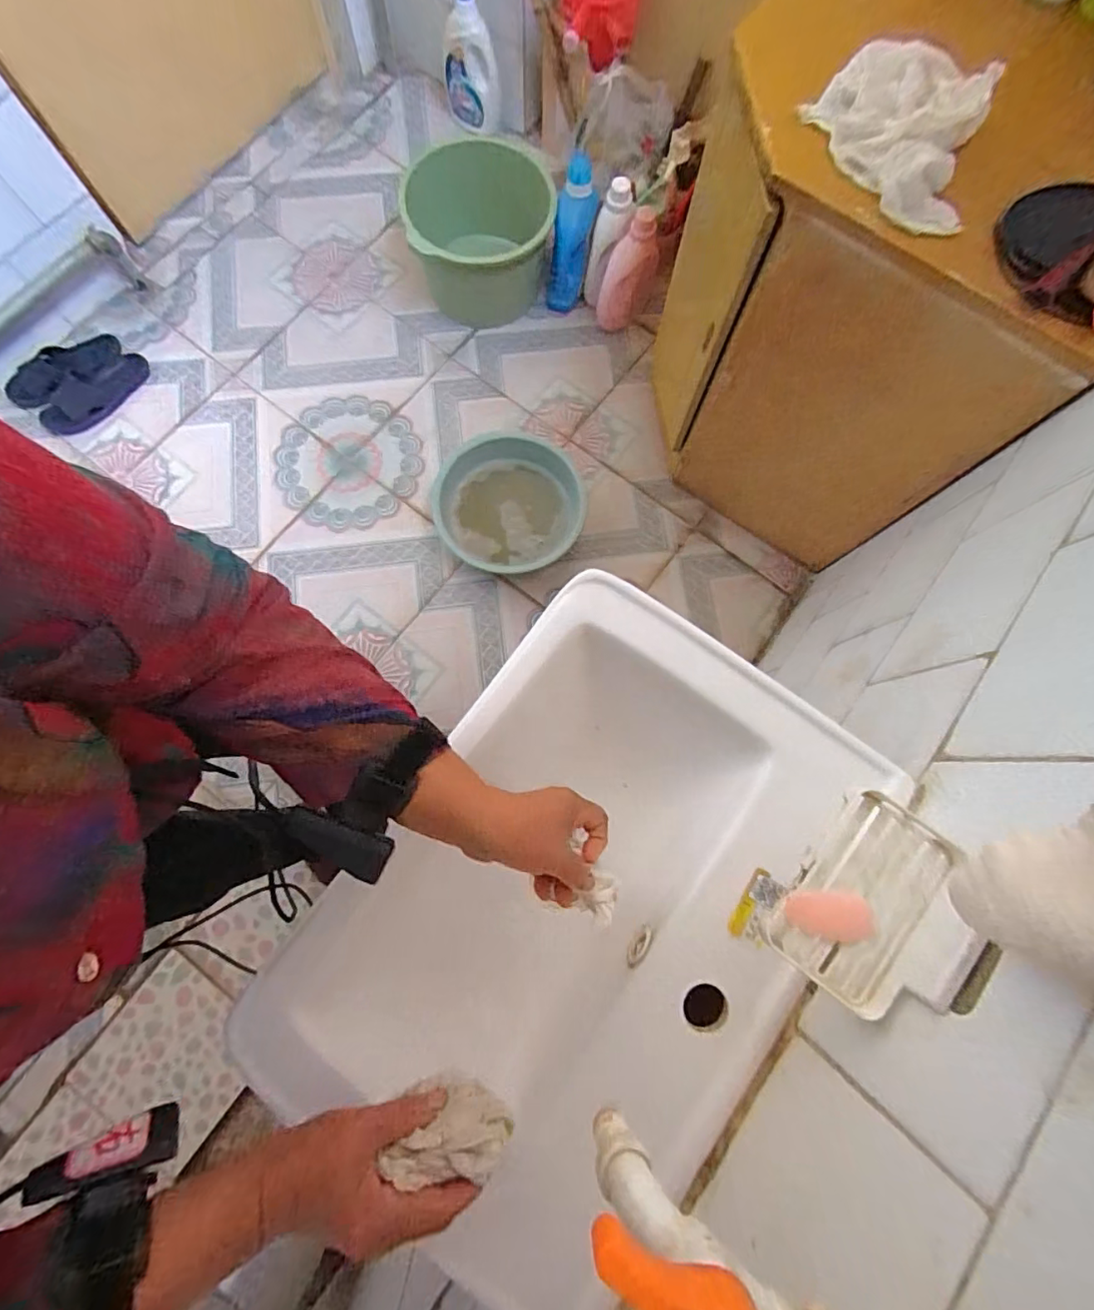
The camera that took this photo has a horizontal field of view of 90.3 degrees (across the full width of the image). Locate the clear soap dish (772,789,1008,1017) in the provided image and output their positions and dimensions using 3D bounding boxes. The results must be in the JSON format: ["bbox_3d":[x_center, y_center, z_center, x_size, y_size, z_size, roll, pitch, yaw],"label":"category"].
[{"bbox_3d":[0.216,0.164,0.352,0.095,0.047,0.128,43,80,7],"label":"clear soap dish"}]

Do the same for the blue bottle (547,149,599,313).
[{"bbox_3d":[0.062,-1.033,1.360,0.093,0.310,0.068,18,46,5],"label":"blue bottle"}]

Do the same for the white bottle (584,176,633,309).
[{"bbox_3d":[0.152,-1.023,1.360,0.082,0.270,0.059,31,47,8],"label":"white bottle"}]

